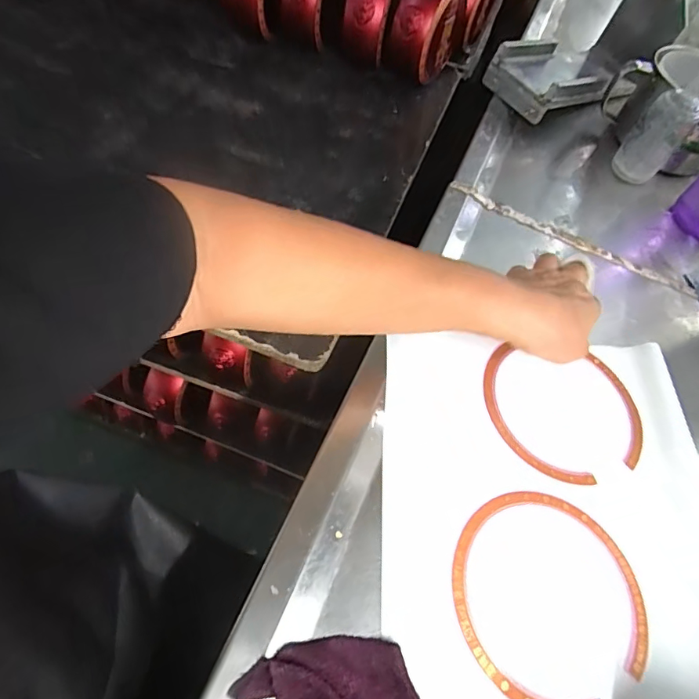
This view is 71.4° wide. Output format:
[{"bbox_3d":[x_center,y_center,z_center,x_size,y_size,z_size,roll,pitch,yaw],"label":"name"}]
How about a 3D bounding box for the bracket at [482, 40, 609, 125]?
[{"bbox_3d":[0.256,-0.352,0.632,0.139,0.041,0.116,-35,69,-26],"label":"bracket"}]

